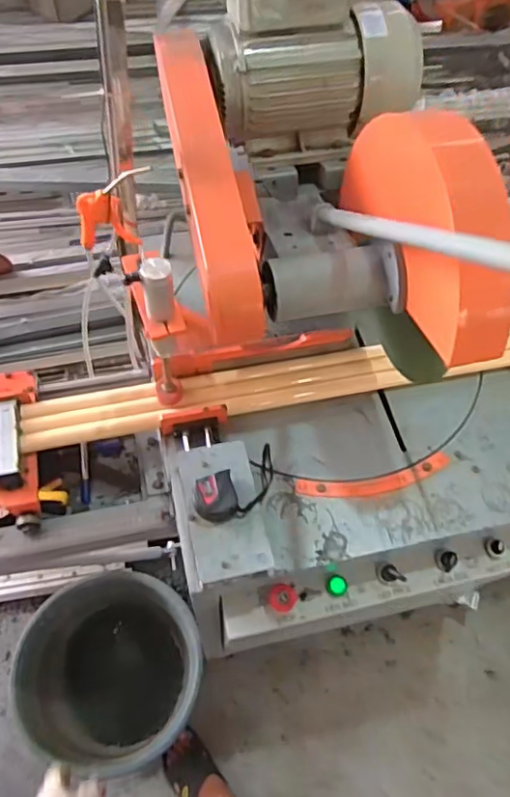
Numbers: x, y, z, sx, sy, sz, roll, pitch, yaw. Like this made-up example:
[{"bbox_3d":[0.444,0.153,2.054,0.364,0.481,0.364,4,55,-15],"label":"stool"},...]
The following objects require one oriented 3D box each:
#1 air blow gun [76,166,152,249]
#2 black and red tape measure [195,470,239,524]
[{"bbox_3d":[-0.203,-0.260,0.818,0.097,0.135,0.045,-9,59,-9],"label":"air blow gun"},{"bbox_3d":[-0.054,0.136,0.806,0.058,0.025,0.061,-10,60,-10],"label":"black and red tape measure"}]

